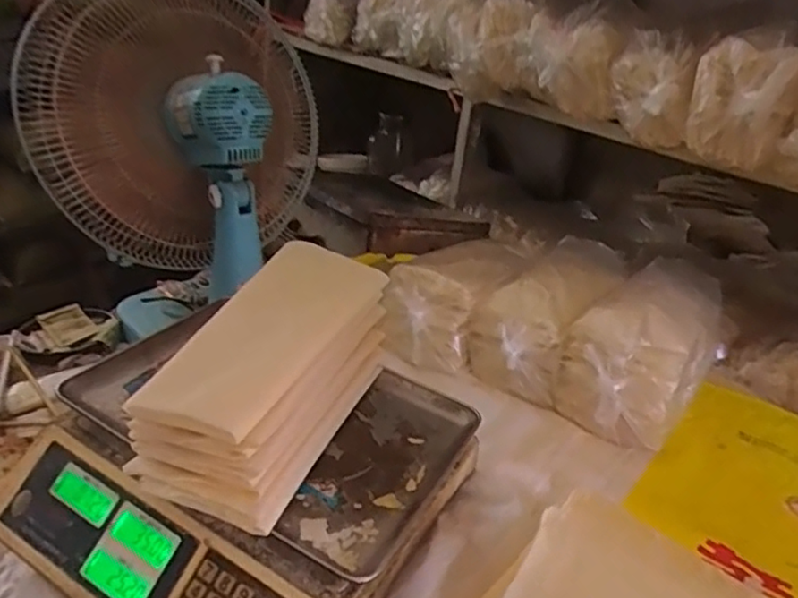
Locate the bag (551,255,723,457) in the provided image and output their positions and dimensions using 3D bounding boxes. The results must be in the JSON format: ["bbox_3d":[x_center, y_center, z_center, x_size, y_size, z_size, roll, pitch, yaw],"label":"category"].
[{"bbox_3d":[0.326,0.057,0.781,0.133,0.132,0.285,27,34,34],"label":"bag"}]

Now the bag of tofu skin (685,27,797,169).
[{"bbox_3d":[0.416,-0.229,0.723,0.081,0.134,0.110,-11,33,-30],"label":"bag of tofu skin"}]

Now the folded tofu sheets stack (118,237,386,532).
[{"bbox_3d":[-0.111,0.065,0.531,0.123,0.124,0.243,14,29,13],"label":"folded tofu sheets stack"}]

